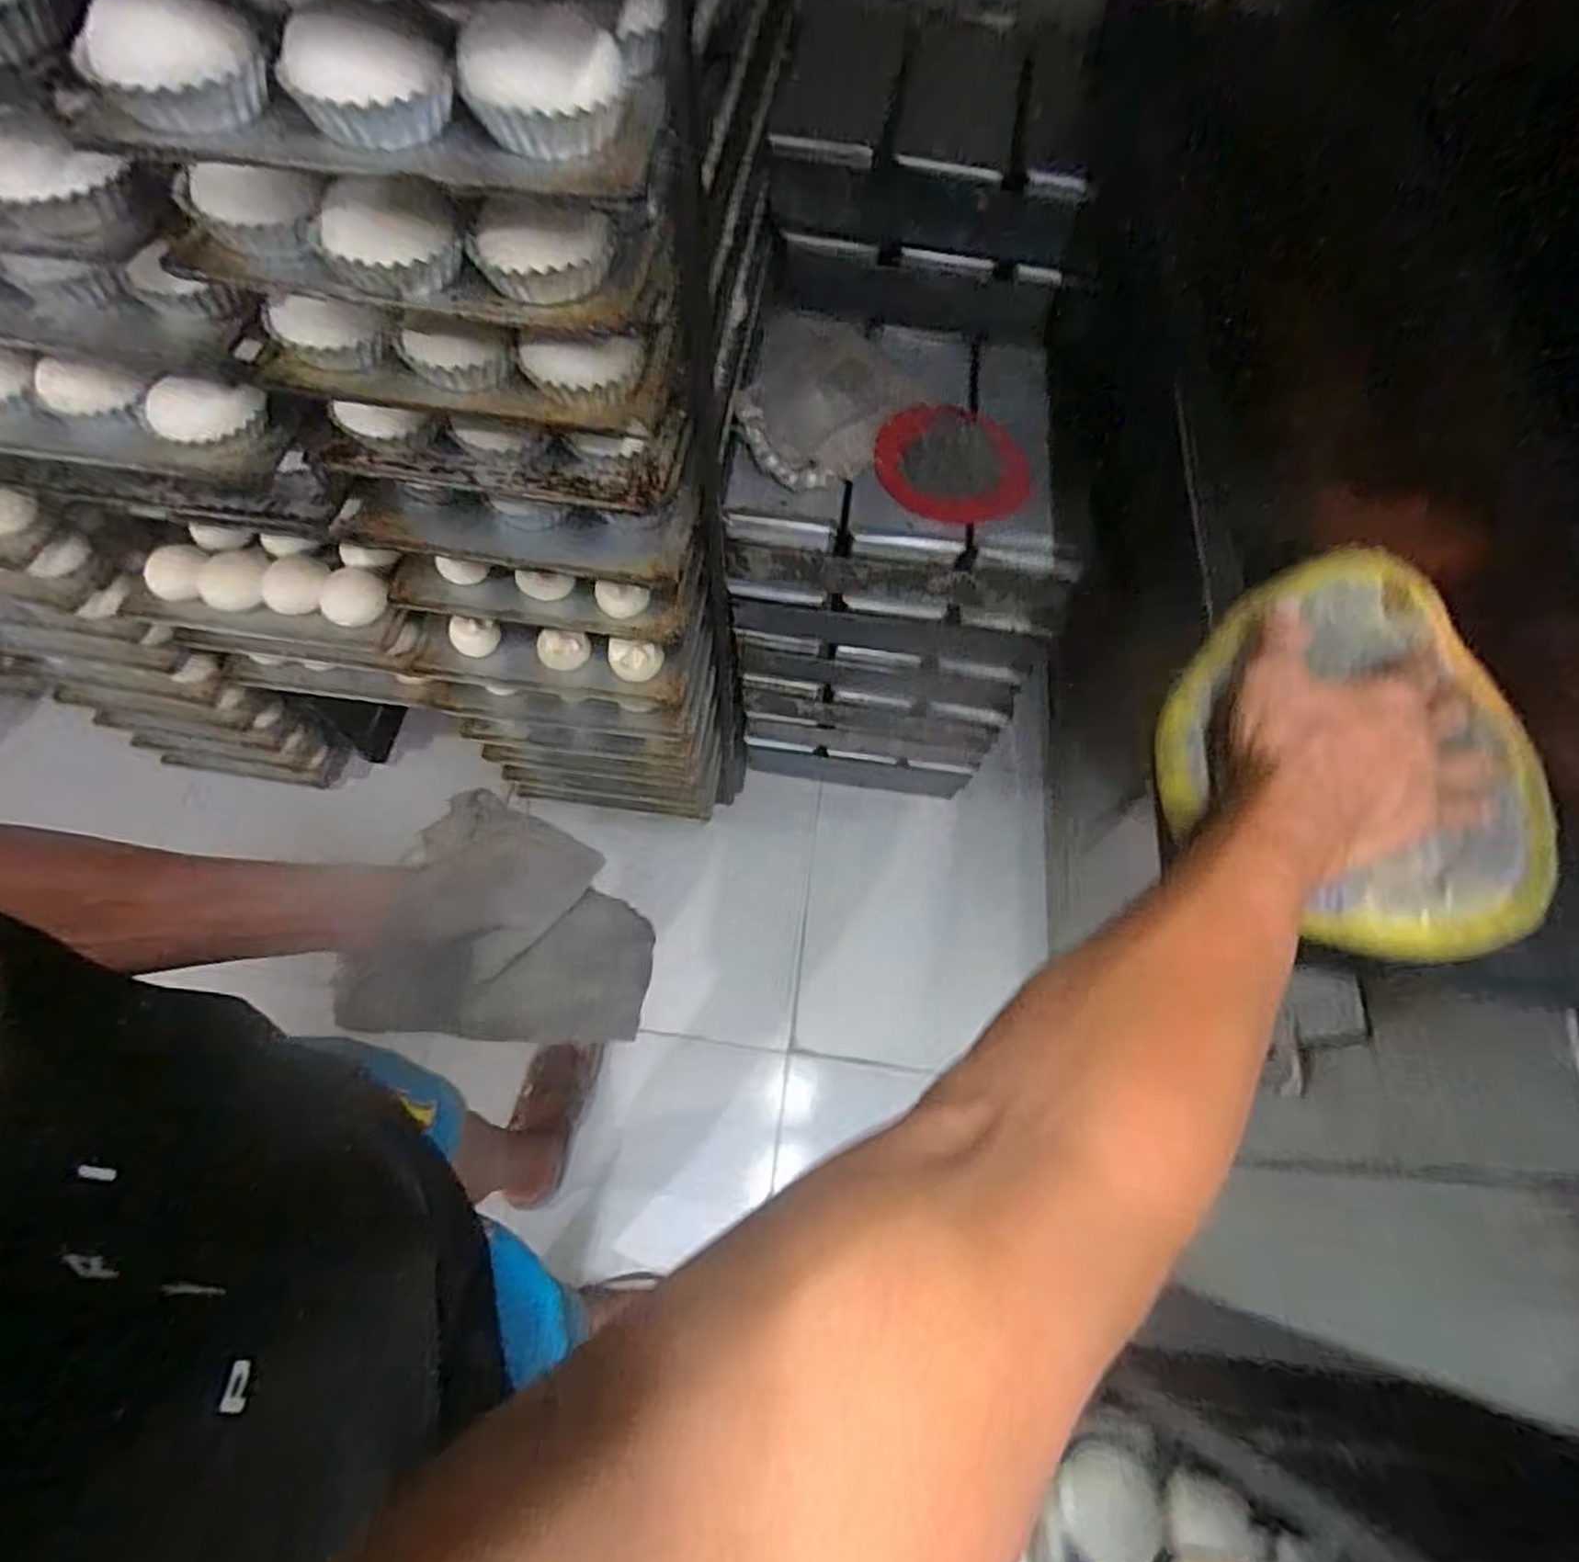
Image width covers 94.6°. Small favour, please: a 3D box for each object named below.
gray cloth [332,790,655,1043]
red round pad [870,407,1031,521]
[{"bbox_3d":[-0.204,0.104,0.528,0.189,0.126,0.143,1,63,-2],"label":"gray cloth"},{"bbox_3d":[0.186,-0.363,0.834,0.172,0.012,0.135,10,82,2],"label":"red round pad"}]

